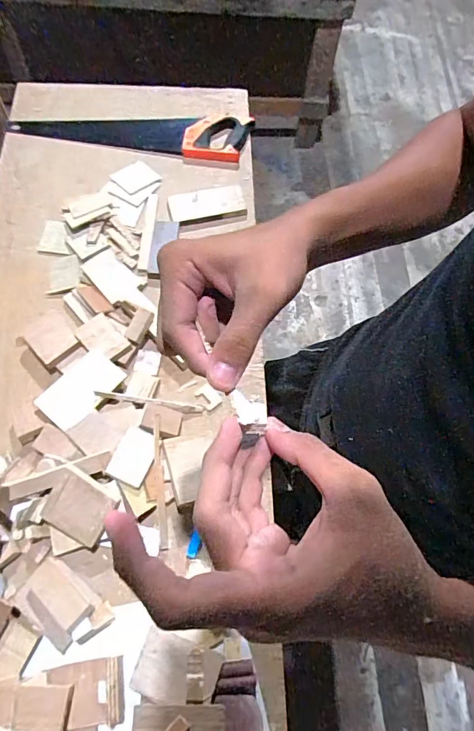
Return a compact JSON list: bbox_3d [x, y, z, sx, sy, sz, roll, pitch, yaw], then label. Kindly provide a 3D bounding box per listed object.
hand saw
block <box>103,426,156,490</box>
[{"bbox_3d":[-0.230,-0.522,0.960,0.516,0.034,0.124,9,67,1],"label":"hand saw"},{"bbox_3d":[-0.152,0.134,0.650,0.054,0.006,0.080,32,60,-13],"label":"block"}]

